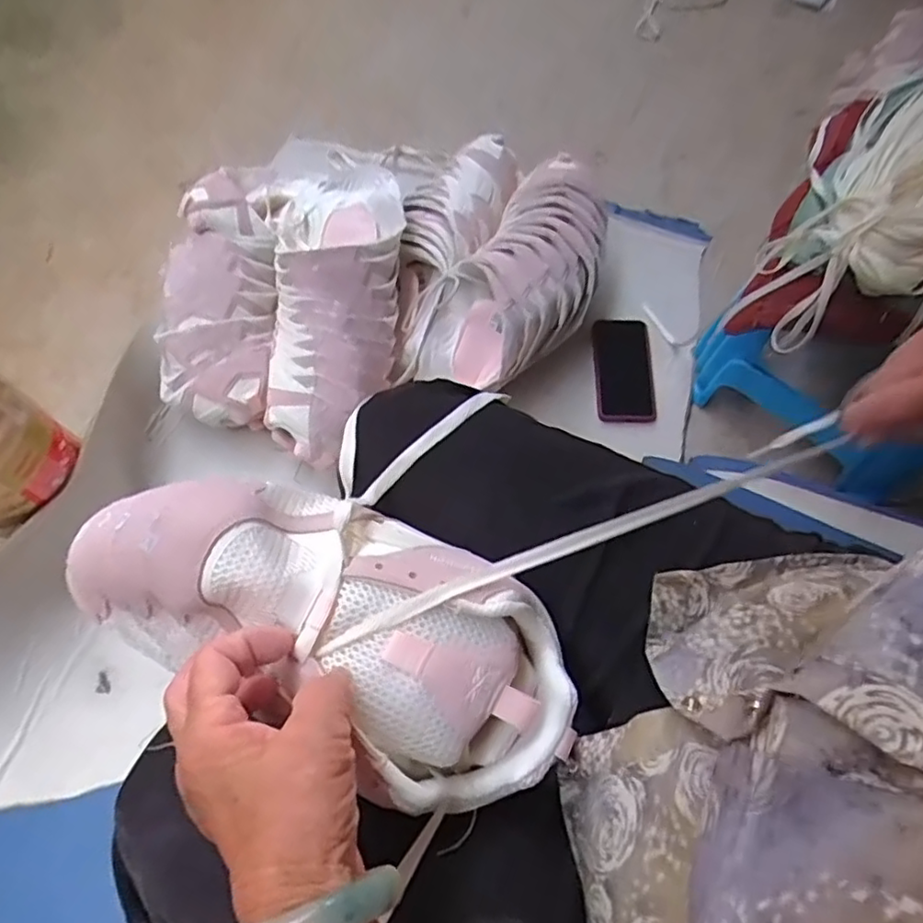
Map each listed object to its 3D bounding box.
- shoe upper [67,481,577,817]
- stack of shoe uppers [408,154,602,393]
[{"bbox_3d":[-0.067,0.077,0.322,0.263,0.068,0.117,23,67,4],"label":"shoe upper"},{"bbox_3d":[0.093,-0.249,0.884,0.175,0.143,0.370,28,68,9],"label":"stack of shoe uppers"}]

